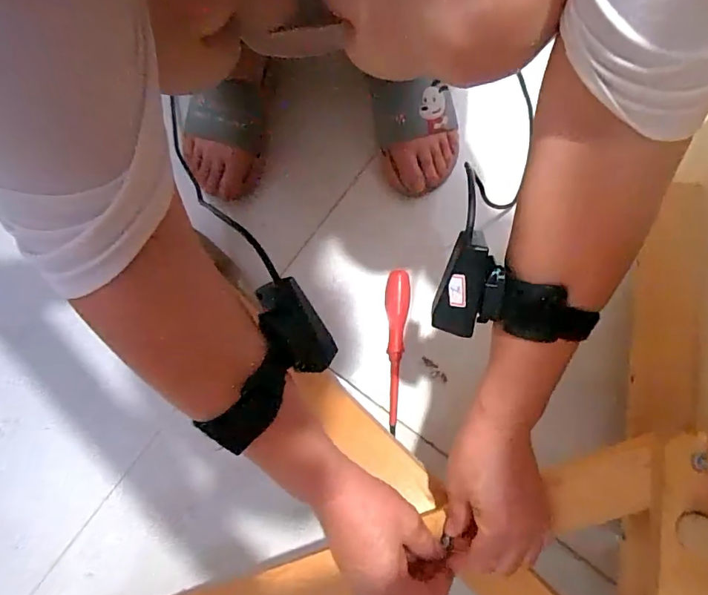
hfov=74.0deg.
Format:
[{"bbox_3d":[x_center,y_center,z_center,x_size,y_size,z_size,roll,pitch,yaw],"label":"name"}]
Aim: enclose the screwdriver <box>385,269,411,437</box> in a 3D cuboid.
[{"bbox_3d":[0.048,0.059,0.528,0.026,0.022,0.178,2,80,-1],"label":"screwdriver"}]

